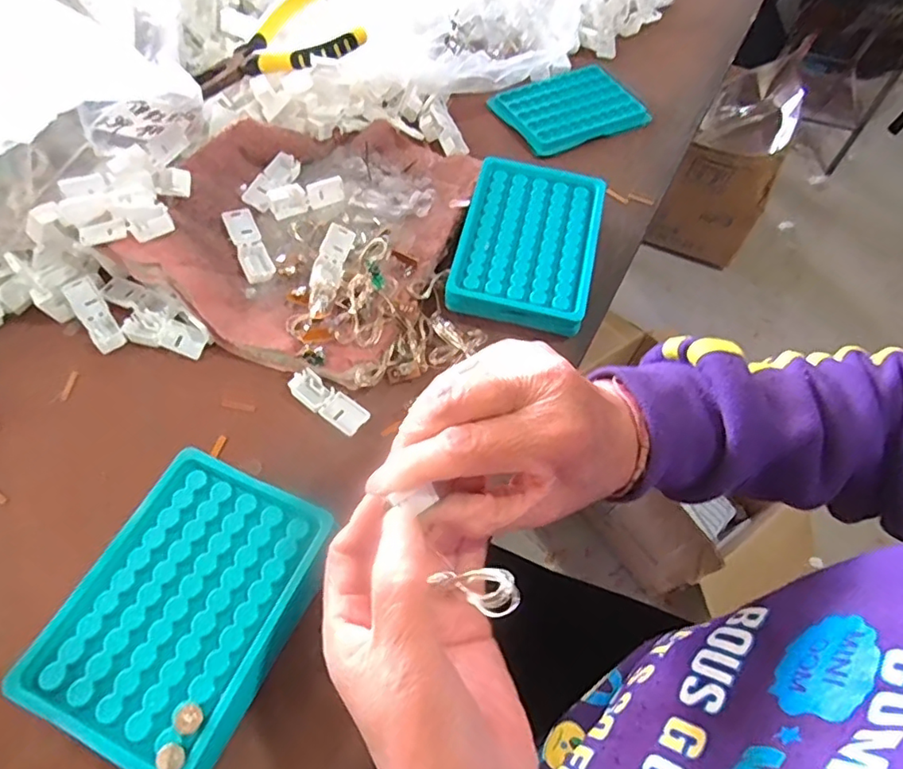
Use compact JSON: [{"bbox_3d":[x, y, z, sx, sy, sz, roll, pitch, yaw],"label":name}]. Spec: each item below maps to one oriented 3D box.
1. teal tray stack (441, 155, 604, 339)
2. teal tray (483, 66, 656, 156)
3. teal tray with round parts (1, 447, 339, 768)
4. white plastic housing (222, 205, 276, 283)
[{"bbox_3d":[0.056,-0.105,0.427,0.096,0.031,0.132,13,60,4],"label":"teal tray stack"},{"bbox_3d":[0.113,-0.260,0.546,0.126,0.016,0.093,-26,65,-17],"label":"teal tray"},{"bbox_3d":[-0.129,0.111,0.292,0.101,0.034,0.131,24,61,10],"label":"teal tray with round parts"},{"bbox_3d":[-0.143,-0.100,0.407,0.020,0.008,0.061,-22,80,-15],"label":"white plastic housing"}]

